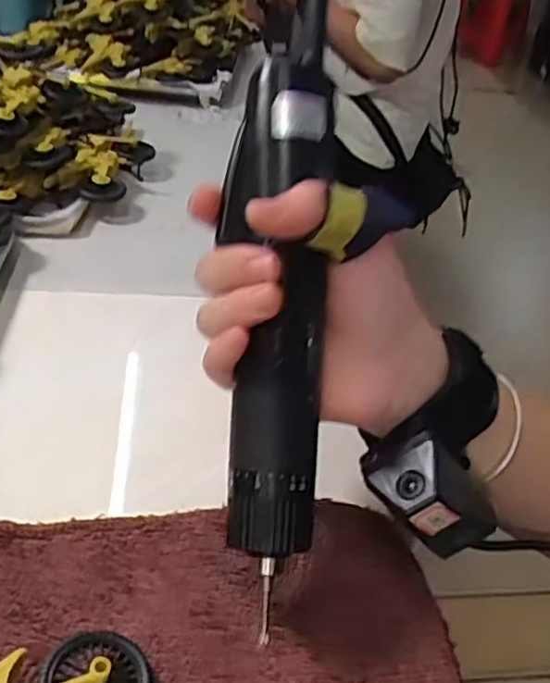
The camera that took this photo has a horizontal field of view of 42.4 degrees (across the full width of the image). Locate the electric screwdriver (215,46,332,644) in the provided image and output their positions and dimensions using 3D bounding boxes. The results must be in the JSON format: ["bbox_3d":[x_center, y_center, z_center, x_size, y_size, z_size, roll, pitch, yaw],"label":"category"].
[{"bbox_3d":[-0.001,-0.002,0.281,0.039,0.219,0.032,1,-2,-3],"label":"electric screwdriver"}]

